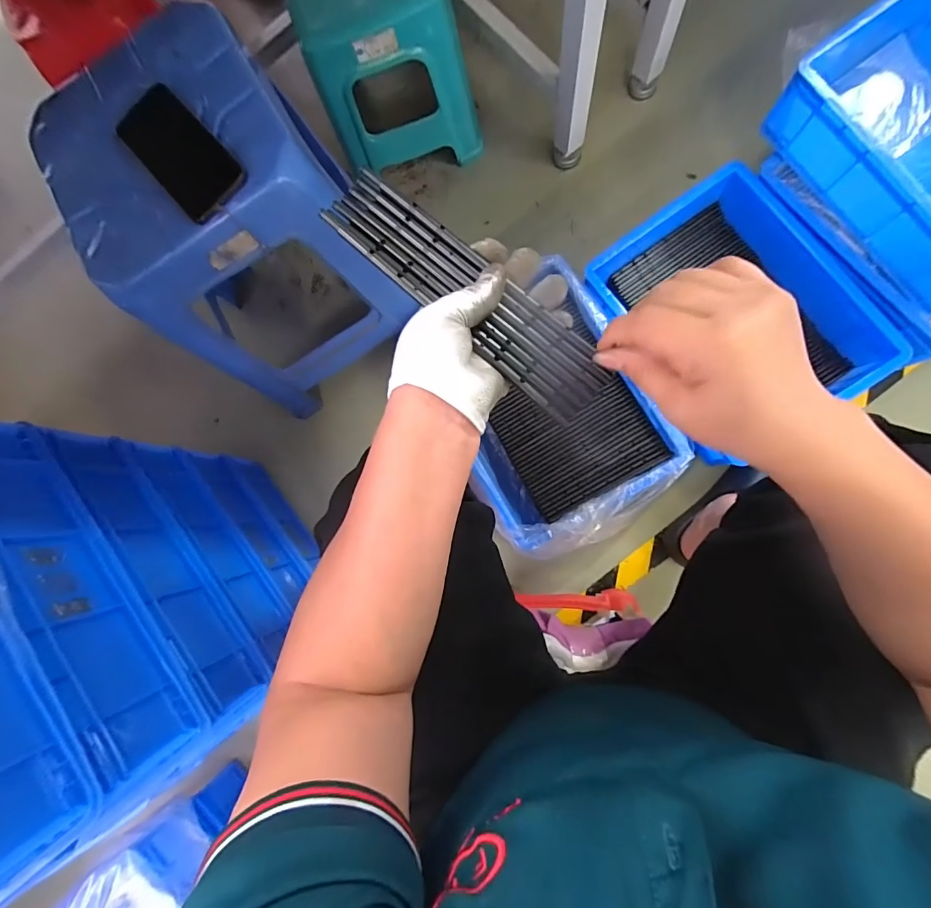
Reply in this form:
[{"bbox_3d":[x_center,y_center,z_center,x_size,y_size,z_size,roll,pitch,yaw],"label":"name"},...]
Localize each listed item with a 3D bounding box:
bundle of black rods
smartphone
[{"bbox_3d":[0.004,-0.110,0.298,0.222,0.011,0.052,39,92,-3],"label":"bundle of black rods"},{"bbox_3d":[-0.299,-0.315,0.440,0.075,0.010,0.142,-44,87,4],"label":"smartphone"}]

